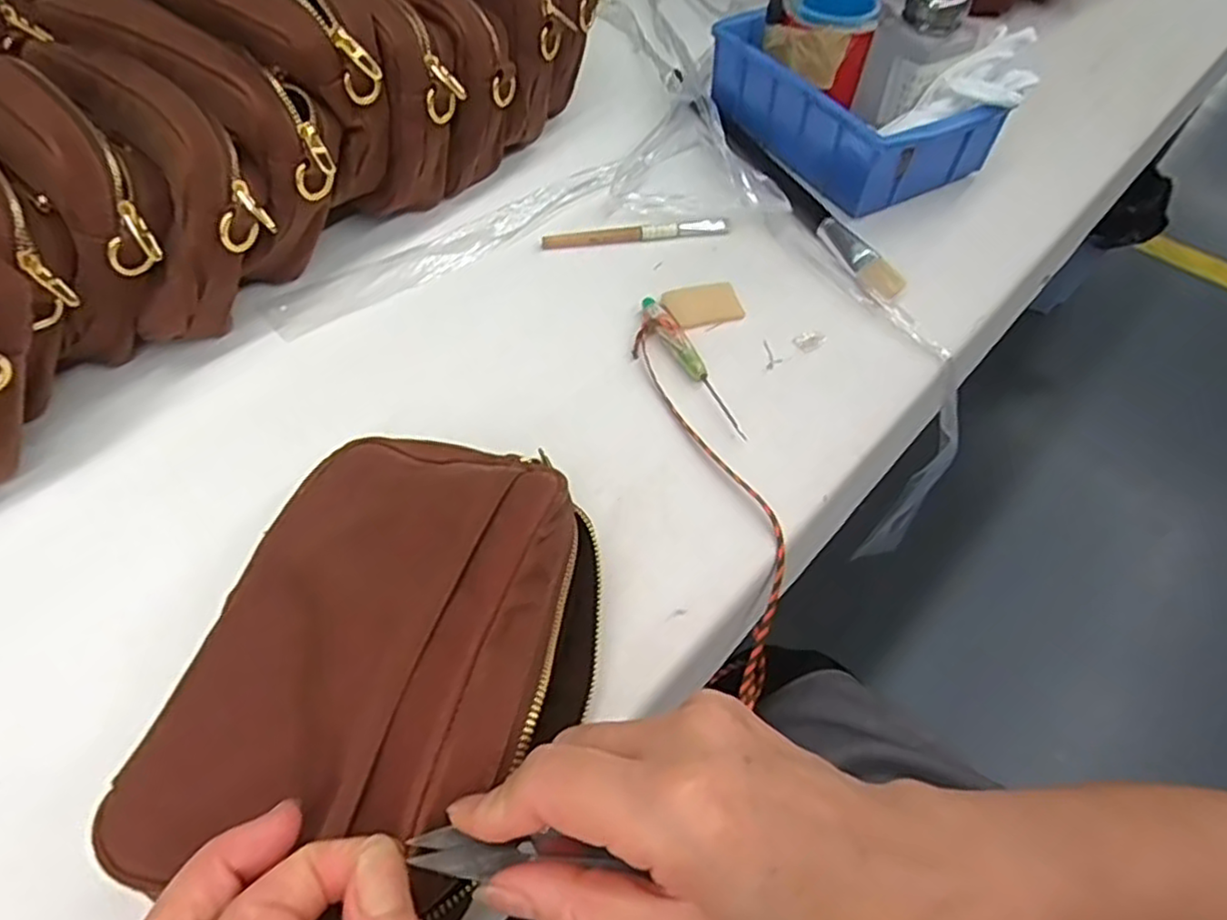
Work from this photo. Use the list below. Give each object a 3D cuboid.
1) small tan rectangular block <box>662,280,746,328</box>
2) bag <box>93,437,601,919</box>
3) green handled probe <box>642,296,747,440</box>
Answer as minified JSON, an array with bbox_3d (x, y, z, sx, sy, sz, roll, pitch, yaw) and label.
[{"bbox_3d":[0.057,-0.098,0.454,0.046,0.006,0.032,-16,57,-13],"label":"small tan rectangular block"},{"bbox_3d":[-0.083,0.064,0.276,0.142,0.050,0.178,12,54,5],"label":"bag"},{"bbox_3d":[0.044,-0.057,0.419,0.011,0.008,0.116,-21,58,-15],"label":"green handled probe"}]

